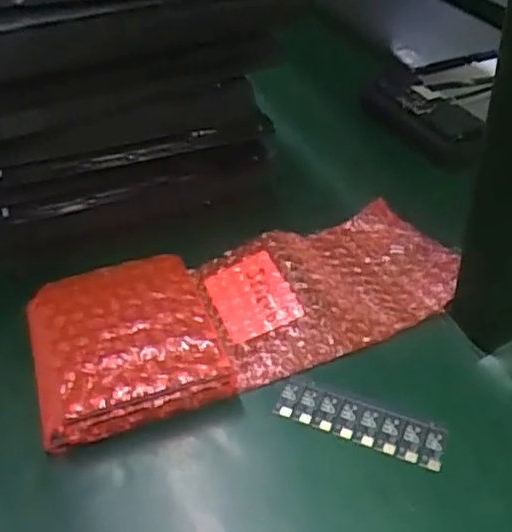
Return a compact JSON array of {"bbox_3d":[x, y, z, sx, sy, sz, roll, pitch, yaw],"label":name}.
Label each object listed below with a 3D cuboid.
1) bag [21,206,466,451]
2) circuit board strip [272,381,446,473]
[{"bbox_3d":[-0.004,0.022,0.419,0.272,0.028,0.119,-15,42,-14],"label":"bag"},{"bbox_3d":[0.056,0.085,0.357,0.092,0.006,0.027,16,43,21],"label":"circuit board strip"}]

